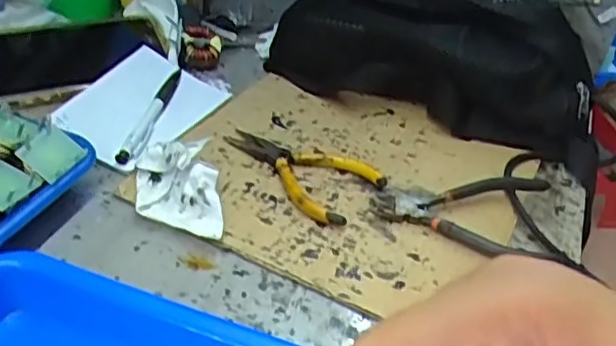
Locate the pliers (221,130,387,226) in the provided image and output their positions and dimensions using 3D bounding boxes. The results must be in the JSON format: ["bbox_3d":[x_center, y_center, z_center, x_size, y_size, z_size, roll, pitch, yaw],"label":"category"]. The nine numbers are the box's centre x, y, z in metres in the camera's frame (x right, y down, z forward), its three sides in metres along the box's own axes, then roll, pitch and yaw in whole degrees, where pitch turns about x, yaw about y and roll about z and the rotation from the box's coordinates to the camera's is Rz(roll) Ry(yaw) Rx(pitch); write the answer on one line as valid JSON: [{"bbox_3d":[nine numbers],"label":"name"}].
[{"bbox_3d":[-0.010,-0.007,0.463,0.124,0.011,0.072,28,43,24],"label":"pliers"}]

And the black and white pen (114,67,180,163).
[{"bbox_3d":[-0.125,-0.050,0.500,0.014,0.007,0.127,8,38,2],"label":"black and white pen"}]

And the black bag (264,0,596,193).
[{"bbox_3d":[0.115,-0.111,0.530,0.283,0.095,0.112,22,41,19],"label":"black bag"}]

